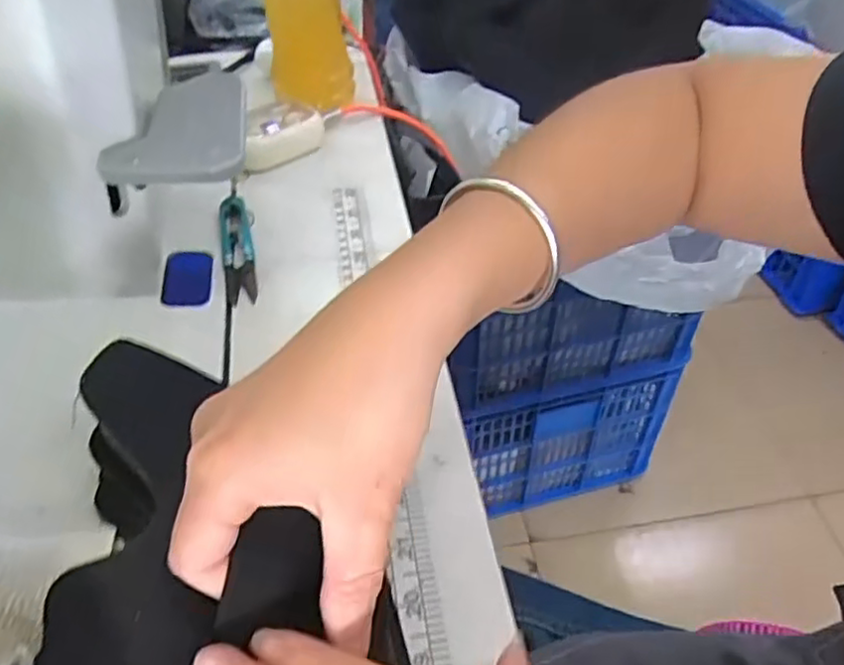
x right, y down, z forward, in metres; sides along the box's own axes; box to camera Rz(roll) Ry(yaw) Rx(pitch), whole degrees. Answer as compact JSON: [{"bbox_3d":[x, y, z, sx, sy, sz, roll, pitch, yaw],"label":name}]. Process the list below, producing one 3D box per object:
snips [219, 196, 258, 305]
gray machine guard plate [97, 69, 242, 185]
[{"bbox_3d":[-0.120,-0.058,0.432,0.019,0.009,0.102,-11,45,-10],"label":"snips"},{"bbox_3d":[-0.132,-0.115,0.365,0.068,0.016,0.098,-8,44,-6],"label":"gray machine guard plate"}]

